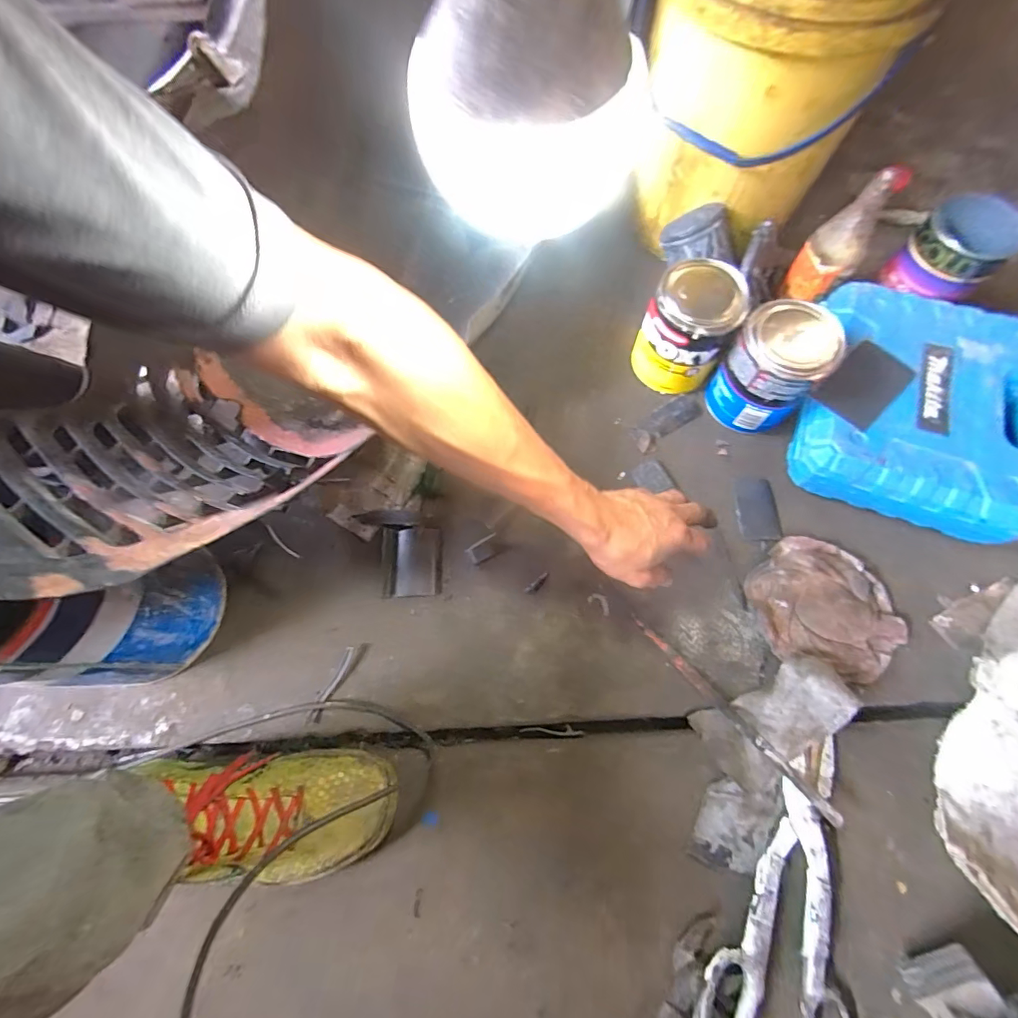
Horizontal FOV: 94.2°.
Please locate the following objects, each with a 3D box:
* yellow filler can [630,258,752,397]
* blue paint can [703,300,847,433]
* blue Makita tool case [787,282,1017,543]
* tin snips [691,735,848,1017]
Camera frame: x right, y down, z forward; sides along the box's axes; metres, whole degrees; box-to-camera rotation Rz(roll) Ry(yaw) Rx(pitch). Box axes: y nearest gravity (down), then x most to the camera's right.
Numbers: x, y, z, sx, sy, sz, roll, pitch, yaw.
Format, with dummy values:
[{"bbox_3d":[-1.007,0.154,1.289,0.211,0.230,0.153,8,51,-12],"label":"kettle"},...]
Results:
[{"bbox_3d":[0.217,-0.220,0.586,0.096,0.127,0.094,0,70,1],"label":"yellow filler can"},{"bbox_3d":[0.306,-0.161,0.565,0.098,0.129,0.101,0,70,1],"label":"blue paint can"},{"bbox_3d":[0.480,-0.121,0.571,0.241,0.087,0.275,19,71,8],"label":"blue Makita tool case"},{"bbox_3d":[0.264,0.348,0.428,0.133,0.024,0.263,21,72,9],"label":"tin snips"}]

